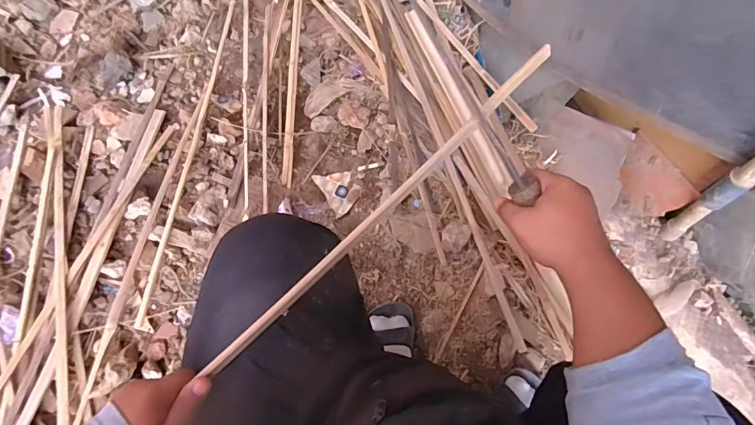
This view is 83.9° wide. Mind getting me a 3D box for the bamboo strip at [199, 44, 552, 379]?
[{"bbox_3d":[0.008,-0.008,0.426,0.466,0.014,0.014,-43,71,-5],"label":"bamboo strip"}]

